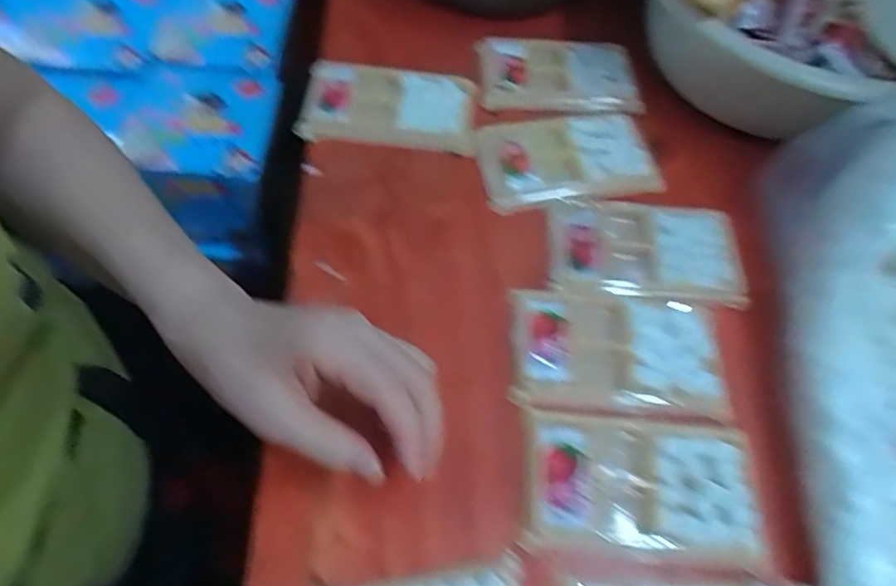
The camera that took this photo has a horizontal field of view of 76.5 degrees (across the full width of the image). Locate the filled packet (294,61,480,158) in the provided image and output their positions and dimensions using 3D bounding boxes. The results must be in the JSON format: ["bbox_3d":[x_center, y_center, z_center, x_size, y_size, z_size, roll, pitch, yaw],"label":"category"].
[{"bbox_3d":[-0.047,-0.151,0.463,0.139,0.013,0.080,4,61,1],"label":"filled packet"}]

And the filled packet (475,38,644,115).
[{"bbox_3d":[0.096,-0.187,0.495,0.135,0.019,0.085,1,61,-1],"label":"filled packet"}]

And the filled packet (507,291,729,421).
[{"bbox_3d":[0.110,0.038,0.371,0.135,0.005,0.081,4,61,1],"label":"filled packet"}]

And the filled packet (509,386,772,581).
[{"bbox_3d":[0.111,0.108,0.333,0.136,0.004,0.084,7,61,3],"label":"filled packet"}]

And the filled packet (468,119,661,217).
[{"bbox_3d":[0.090,-0.109,0.447,0.133,0.010,0.082,-10,62,-6],"label":"filled packet"}]

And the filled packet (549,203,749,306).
[{"bbox_3d":[0.142,-0.030,0.417,0.136,0.016,0.077,4,61,1],"label":"filled packet"}]

